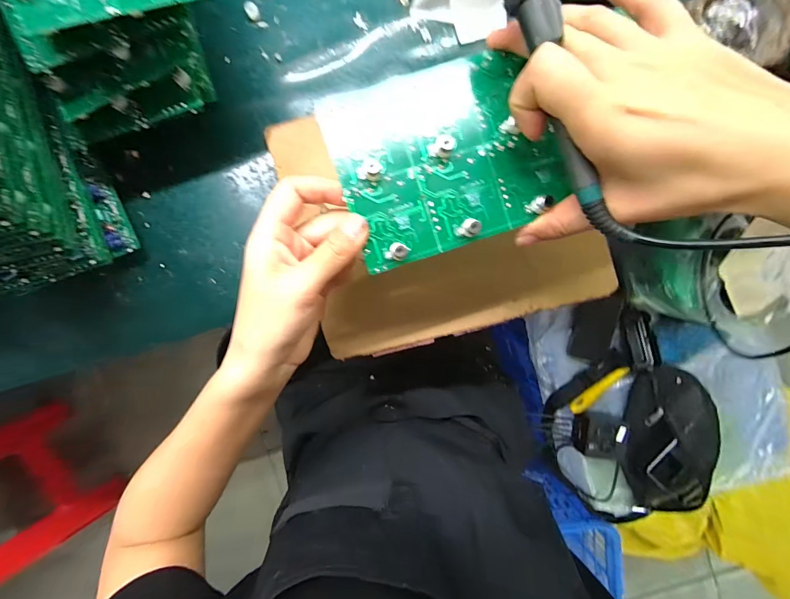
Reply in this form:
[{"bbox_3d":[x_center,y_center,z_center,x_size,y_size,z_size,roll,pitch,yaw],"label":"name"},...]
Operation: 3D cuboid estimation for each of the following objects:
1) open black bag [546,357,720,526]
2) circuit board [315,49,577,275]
[{"bbox_3d":[0.472,0.271,0.694,0.276,0.115,0.312,-14,93,0],"label":"open black bag"},{"bbox_3d":[0.031,-0.086,0.209,0.126,0.015,0.106,-18,93,0],"label":"circuit board"}]

